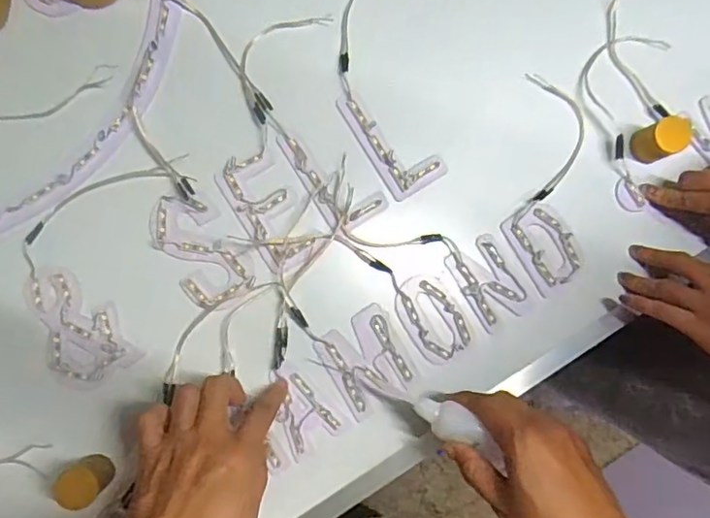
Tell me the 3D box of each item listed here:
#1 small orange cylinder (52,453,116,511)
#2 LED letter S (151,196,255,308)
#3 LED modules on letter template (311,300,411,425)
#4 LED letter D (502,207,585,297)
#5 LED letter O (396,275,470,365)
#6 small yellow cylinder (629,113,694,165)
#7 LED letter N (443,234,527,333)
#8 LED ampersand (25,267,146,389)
[{"bbox_3d":[-0.221,0.181,0.454,0.029,0.044,0.032,-43,90,-5],"label":"small orange cylinder"},{"bbox_3d":[-0.136,-0.008,0.492,0.061,0.005,0.108,-36,90,-5],"label":"LED letter S"},{"bbox_3d":[0.011,0.094,0.497,0.067,0.006,0.085,-28,89,-5],"label":"LED modules on letter template"},{"bbox_3d":[0.180,-0.012,0.517,0.058,0.004,0.077,-30,89,-5],"label":"LED letter D"},{"bbox_3d":[0.071,0.055,0.506,0.055,0.004,0.080,-29,89,-5],"label":"LED letter O"},{"bbox_3d":[0.282,-0.110,0.511,0.038,0.031,0.033,-21,88,-5],"label":"small yellow cylinder"},{"bbox_3d":[0.122,0.021,0.512,0.051,0.004,0.076,-31,89,-5],"label":"LED letter N"},{"bbox_3d":[-0.242,0.058,0.480,0.069,0.004,0.106,-32,89,-5],"label":"LED ampersand"}]

